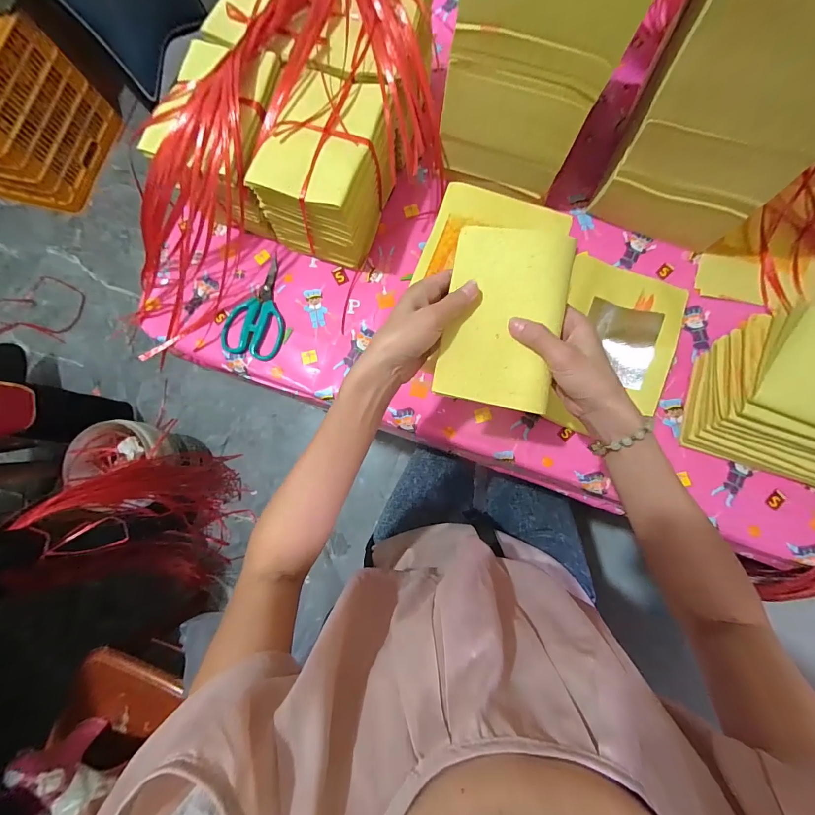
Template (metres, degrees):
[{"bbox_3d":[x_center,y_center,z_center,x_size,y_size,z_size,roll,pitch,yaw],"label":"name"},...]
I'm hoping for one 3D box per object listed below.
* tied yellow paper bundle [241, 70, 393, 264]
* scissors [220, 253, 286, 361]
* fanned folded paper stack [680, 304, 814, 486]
[{"bbox_3d":[-0.095,-0.297,0.482,0.118,0.140,0.163,21,83,6],"label":"tied yellow paper bundle"},{"bbox_3d":[-0.209,-0.145,0.532,0.086,0.011,0.150,13,82,5],"label":"scissors"},{"bbox_3d":[0.440,-0.005,0.396,0.180,0.135,0.146,19,83,6],"label":"fanned folded paper stack"}]

